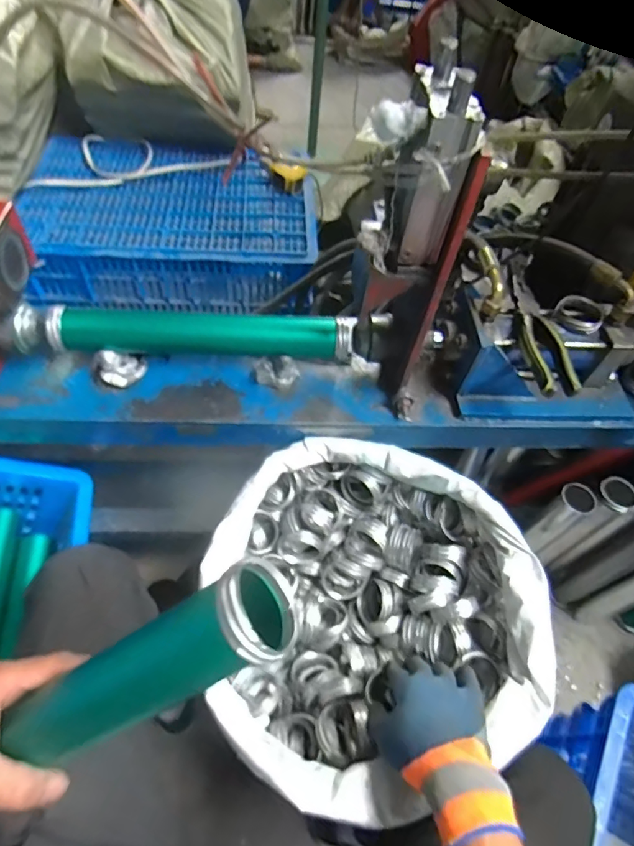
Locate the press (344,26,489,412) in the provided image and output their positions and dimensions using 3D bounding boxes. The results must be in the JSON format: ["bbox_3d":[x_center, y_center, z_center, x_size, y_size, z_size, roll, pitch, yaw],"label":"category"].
[{"bbox_3d":[0.101,-0.158,0.524,0.104,0.351,0.102,24,57,11],"label":"press"}]

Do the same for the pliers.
[{"bbox_3d":[0.276,-0.117,0.611,0.047,0.025,0.203,-2,57,-7],"label":"pliers"}]

